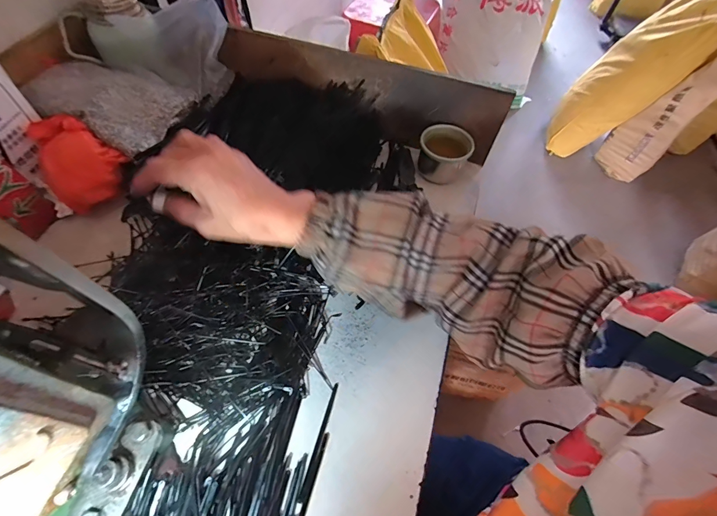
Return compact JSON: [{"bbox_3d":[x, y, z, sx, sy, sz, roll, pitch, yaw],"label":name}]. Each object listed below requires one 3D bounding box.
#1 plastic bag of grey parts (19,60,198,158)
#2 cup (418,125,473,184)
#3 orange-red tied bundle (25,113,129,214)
[{"bbox_3d":[-0.309,-0.204,0.450,0.157,0.041,0.128,19,59,8],"label":"plastic bag of grey parts"},{"bbox_3d":[0.115,-0.141,0.485,0.063,0.053,0.061,2,58,-3],"label":"cup"},{"bbox_3d":[-0.326,-0.107,0.427,0.094,0.087,0.081,41,64,20],"label":"orange-red tied bundle"}]

